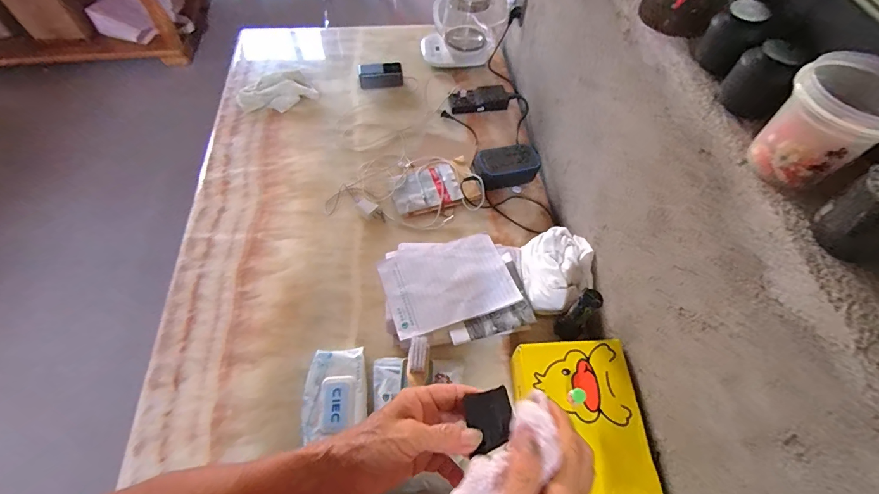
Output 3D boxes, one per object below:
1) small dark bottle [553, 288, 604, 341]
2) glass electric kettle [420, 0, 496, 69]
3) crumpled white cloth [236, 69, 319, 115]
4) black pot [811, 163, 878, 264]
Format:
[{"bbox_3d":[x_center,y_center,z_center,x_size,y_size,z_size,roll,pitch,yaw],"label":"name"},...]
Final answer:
[{"bbox_3d":[0.261,0.133,0.767,0.047,0.151,0.046,35,64,19],"label":"small dark bottle"},{"bbox_3d":[0.058,-0.673,1.209,0.222,0.198,0.141,7,58,3],"label":"glass electric kettle"},{"bbox_3d":[-0.466,-0.437,1.153,0.207,0.038,0.121,-29,63,-18],"label":"crumpled white cloth"},{"bbox_3d":[0.384,-0.029,0.360,0.056,0.069,0.054,1,58,-1],"label":"black pot"}]

